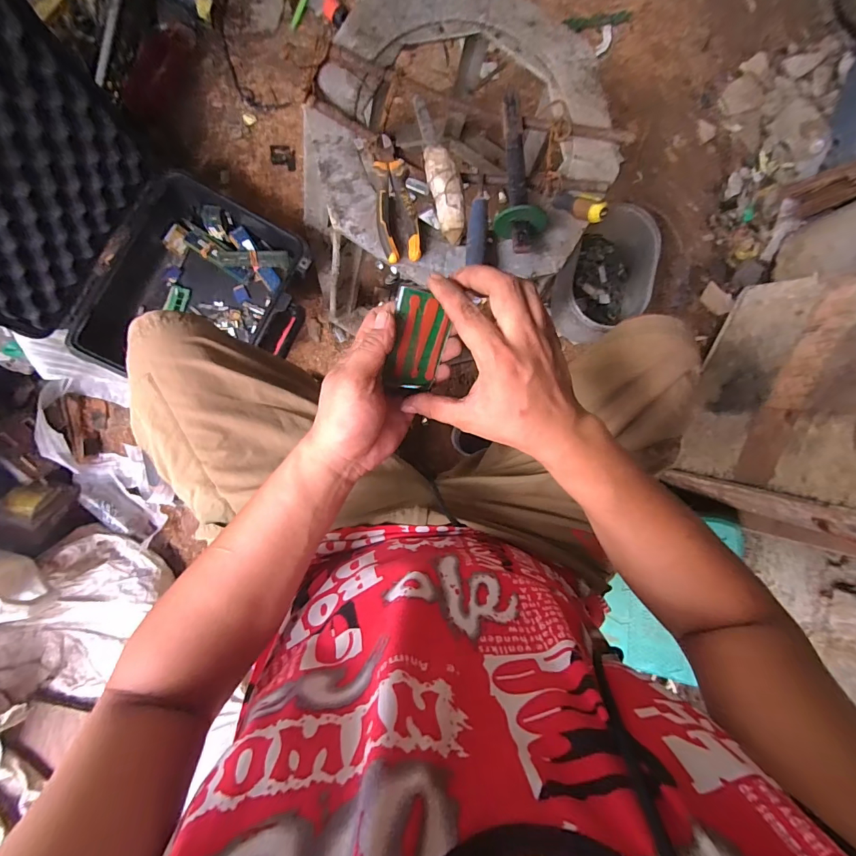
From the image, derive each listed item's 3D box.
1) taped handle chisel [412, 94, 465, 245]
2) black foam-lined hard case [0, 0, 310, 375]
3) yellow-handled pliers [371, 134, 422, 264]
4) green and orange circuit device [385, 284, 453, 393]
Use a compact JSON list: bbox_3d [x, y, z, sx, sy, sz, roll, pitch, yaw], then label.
[{"bbox_3d":[0.017,-0.335,0.513,0.039,0.033,0.199,-11,93,-5],"label":"taped handle chisel"},{"bbox_3d":[-0.418,-0.251,0.599,0.369,0.382,0.356,28,89,-5],"label":"black foam-lined hard case"},{"bbox_3d":[-0.041,-0.284,0.492,0.049,0.019,0.153,-8,92,-5],"label":"yellow-handled pliers"},{"bbox_3d":[-0.007,-0.066,0.313,0.046,0.005,0.079,-3,119,-30],"label":"green and orange circuit device"}]

